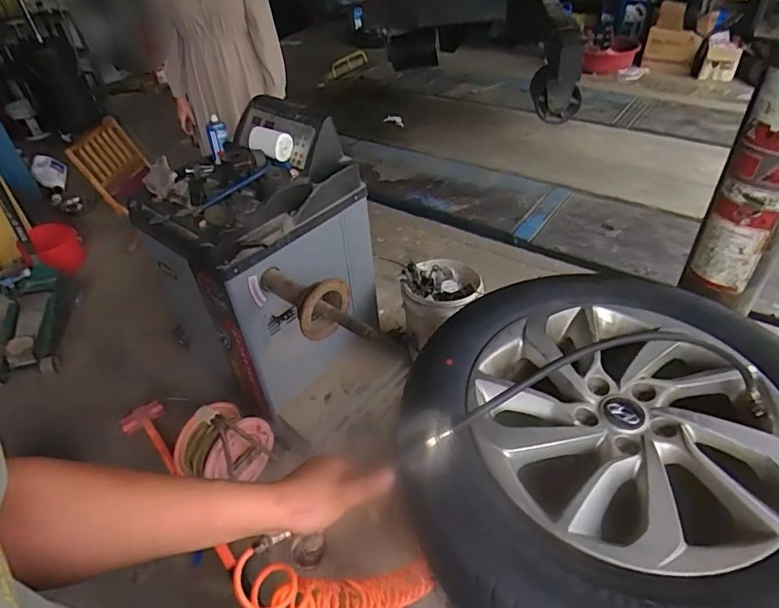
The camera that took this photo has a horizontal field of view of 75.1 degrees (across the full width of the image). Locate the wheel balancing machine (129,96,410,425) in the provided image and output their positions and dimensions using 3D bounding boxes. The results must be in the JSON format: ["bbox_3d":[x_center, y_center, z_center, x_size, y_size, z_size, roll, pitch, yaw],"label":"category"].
[{"bbox_3d":[-0.318,-0.085,1.658,0.785,0.854,0.522,19,46,24],"label":"wheel balancing machine"}]

